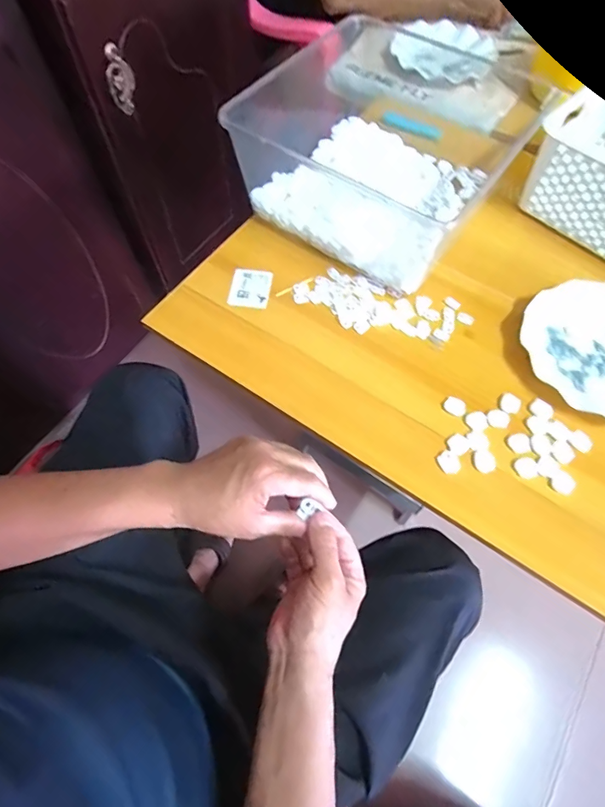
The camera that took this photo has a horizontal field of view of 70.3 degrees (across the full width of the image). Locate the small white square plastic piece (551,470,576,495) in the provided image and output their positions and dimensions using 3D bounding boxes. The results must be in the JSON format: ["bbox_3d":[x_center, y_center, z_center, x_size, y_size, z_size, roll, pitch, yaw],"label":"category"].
[{"bbox_3d":[0.268,0.082,0.442,0.022,0.007,0.023,-19,66,-10],"label":"small white square plastic piece"}]

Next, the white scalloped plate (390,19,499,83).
[{"bbox_3d":[0.258,-0.640,0.786,0.179,0.028,0.169,1,64,-1],"label":"white scalloped plate"}]

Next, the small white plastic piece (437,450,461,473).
[{"bbox_3d":[0.155,0.062,0.452,0.021,0.004,0.024,-24,67,-12],"label":"small white plastic piece"}]

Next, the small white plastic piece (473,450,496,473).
[{"bbox_3d":[0.192,0.060,0.451,0.022,0.004,0.023,1,64,-1],"label":"small white plastic piece"}]

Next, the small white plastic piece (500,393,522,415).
[{"bbox_3d":[0.235,0.000,0.484,0.022,0.004,0.025,33,68,14],"label":"small white plastic piece"}]

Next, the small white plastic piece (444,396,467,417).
[{"bbox_3d":[0.171,0.003,0.479,0.024,0.004,0.022,1,64,-1],"label":"small white plastic piece"}]

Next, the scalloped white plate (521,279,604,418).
[{"bbox_3d":[0.354,-0.064,0.506,0.168,0.026,0.181,1,64,-1],"label":"scalloped white plate"}]

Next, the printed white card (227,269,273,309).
[{"bbox_3d":[-0.067,-0.151,0.559,0.051,0.004,0.061,7,64,2],"label":"printed white card"}]

